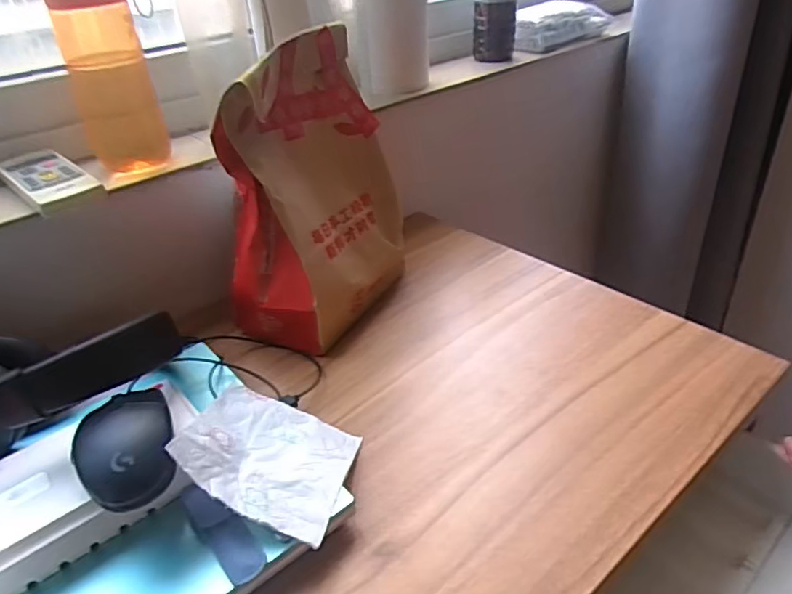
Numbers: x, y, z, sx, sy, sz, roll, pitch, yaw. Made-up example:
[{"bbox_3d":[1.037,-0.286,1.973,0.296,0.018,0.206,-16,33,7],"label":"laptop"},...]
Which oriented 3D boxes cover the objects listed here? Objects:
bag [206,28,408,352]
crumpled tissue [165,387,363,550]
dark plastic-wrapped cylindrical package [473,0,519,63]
[{"bbox_3d":[-0.078,-0.103,0.575,0.104,0.262,0.190,11,36,23],"label":"bag"},{"bbox_3d":[-0.088,0.108,0.418,0.113,0.020,0.116,21,24,2],"label":"crumpled tissue"},{"bbox_3d":[0.146,-0.413,0.844,0.064,0.126,0.052,2,34,11],"label":"dark plastic-wrapped cylindrical package"}]

